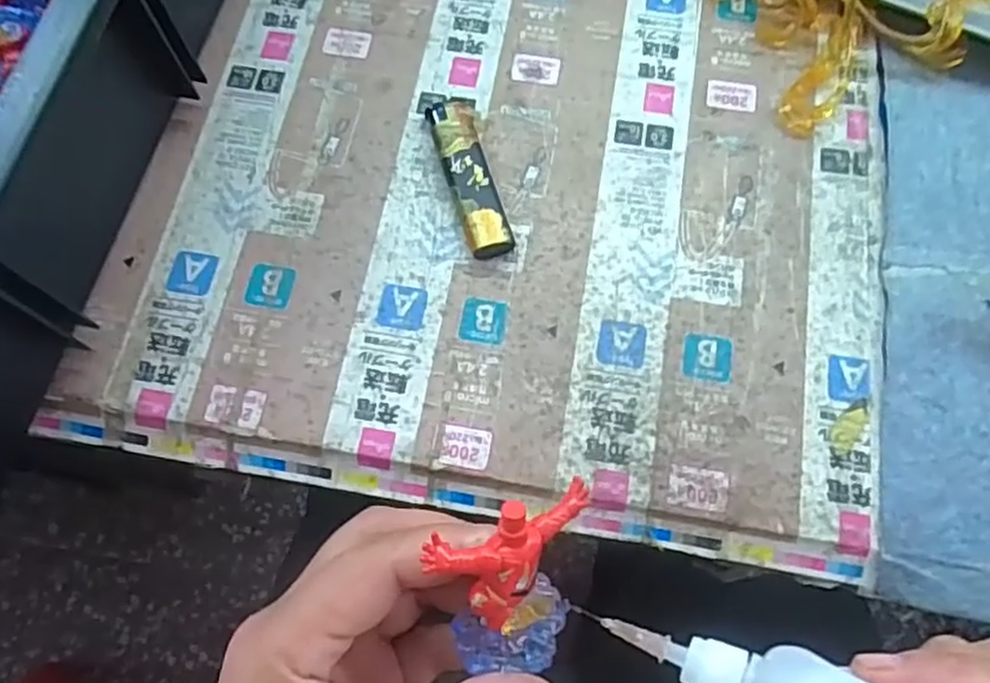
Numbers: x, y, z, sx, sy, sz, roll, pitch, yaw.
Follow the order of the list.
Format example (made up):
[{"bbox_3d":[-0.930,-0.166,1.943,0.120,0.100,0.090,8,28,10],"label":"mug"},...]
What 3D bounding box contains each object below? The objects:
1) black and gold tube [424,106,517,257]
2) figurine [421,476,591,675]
[{"bbox_3d":[-0.011,-0.075,0.332,0.020,0.012,0.079,-16,71,-5],"label":"black and gold tube"},{"bbox_3d":[0.004,0.067,0.216,0.046,0.053,0.031,-26,29,-28],"label":"figurine"}]

